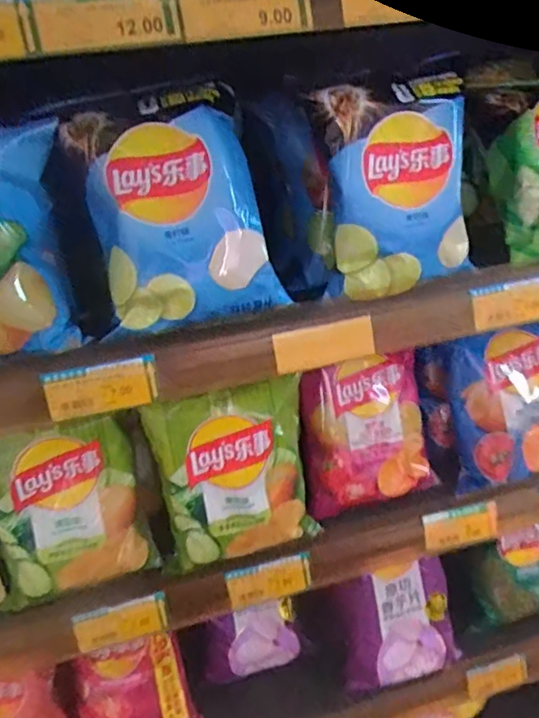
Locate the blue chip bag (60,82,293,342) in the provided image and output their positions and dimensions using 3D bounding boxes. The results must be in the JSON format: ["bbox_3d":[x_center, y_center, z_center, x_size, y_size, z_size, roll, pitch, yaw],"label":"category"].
[{"bbox_3d":[-0.077,-0.118,0.451,0.146,0.162,0.083,-13,25,-12],"label":"blue chip bag"}]

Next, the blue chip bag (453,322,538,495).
[{"bbox_3d":[0.274,0.050,0.637,0.130,0.167,0.055,-10,2,-2],"label":"blue chip bag"}]

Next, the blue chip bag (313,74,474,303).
[{"bbox_3d":[0.111,-0.144,0.478,0.130,0.159,0.040,-11,25,-8],"label":"blue chip bag"}]

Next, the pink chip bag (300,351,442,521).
[{"bbox_3d":[0.112,0.082,0.634,0.129,0.171,0.058,0,0,-10],"label":"pink chip bag"}]

